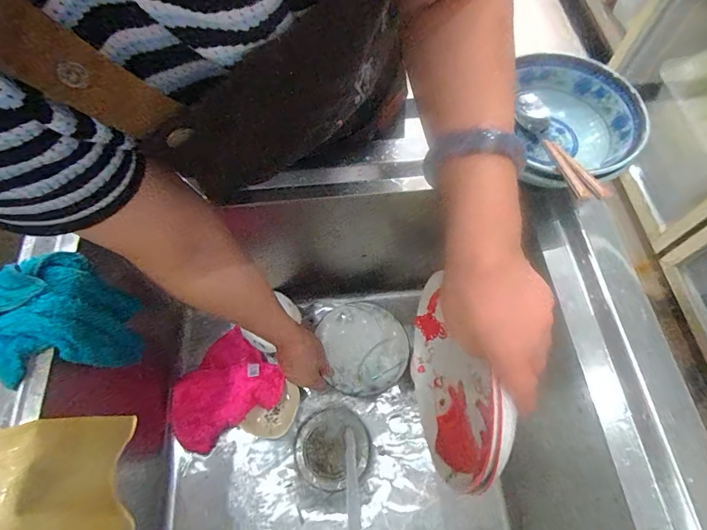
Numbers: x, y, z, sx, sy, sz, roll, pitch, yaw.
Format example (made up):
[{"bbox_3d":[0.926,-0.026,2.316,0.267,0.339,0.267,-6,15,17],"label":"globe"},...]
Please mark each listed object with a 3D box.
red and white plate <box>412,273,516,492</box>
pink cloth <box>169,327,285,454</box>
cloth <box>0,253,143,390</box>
[{"bbox_3d":[0.095,0.103,0.404,0.046,0.193,0.199,-8,64,-4],"label":"red and white plate"},{"bbox_3d":[-0.198,0.194,0.625,0.141,0.054,0.167,36,69,17],"label":"pink cloth"},{"bbox_3d":[-0.302,0.071,0.447,0.104,0.128,0.117,33,68,15],"label":"cloth"}]

